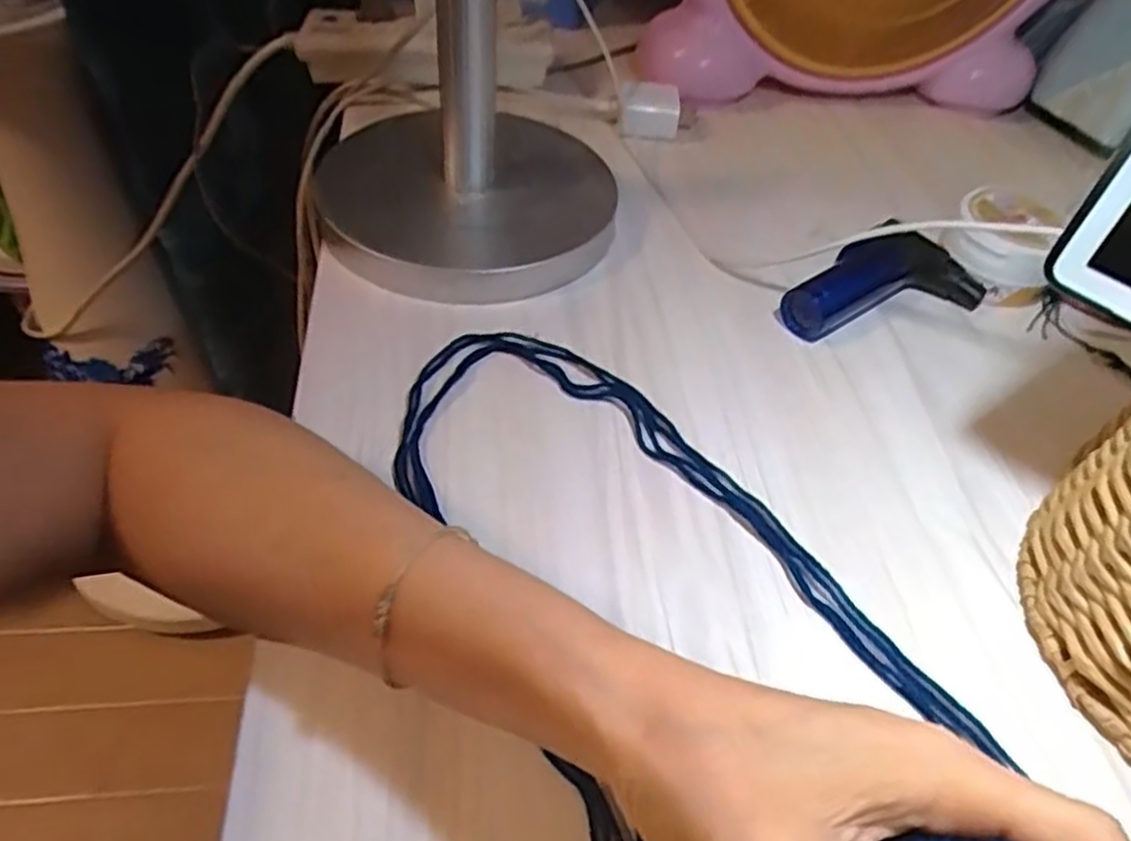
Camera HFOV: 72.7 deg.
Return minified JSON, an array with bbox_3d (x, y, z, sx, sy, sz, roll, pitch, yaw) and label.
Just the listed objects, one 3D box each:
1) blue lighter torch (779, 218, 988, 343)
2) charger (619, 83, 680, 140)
[{"bbox_3d":[0.176,-0.081,0.426,0.125,0.042,0.045,-13,50,-18],"label":"blue lighter torch"},{"bbox_3d":[0.059,-0.215,0.539,0.042,0.031,0.029,1,47,-6],"label":"charger"}]

